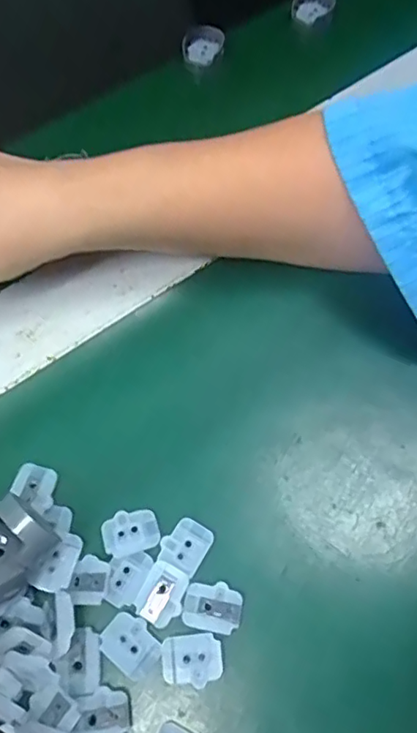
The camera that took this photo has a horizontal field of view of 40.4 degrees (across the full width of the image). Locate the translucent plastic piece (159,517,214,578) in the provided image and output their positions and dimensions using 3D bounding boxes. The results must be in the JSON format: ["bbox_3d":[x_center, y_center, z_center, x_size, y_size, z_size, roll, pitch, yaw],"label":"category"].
[{"bbox_3d":[-0.009,0.068,0.219,0.017,0.004,0.019,27,68,13],"label":"translucent plastic piece"}]

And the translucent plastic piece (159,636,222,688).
[{"bbox_3d":[-0.006,0.105,0.202,0.022,0.004,0.016,-3,64,-1],"label":"translucent plastic piece"}]

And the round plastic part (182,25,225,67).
[{"bbox_3d":[-0.003,-0.204,0.360,0.027,0.011,0.027,0,64,1],"label":"round plastic part"}]

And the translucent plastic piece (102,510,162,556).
[{"bbox_3d":[-0.031,0.065,0.223,0.021,0.004,0.016,-15,65,-6],"label":"translucent plastic piece"}]

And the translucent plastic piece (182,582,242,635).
[{"bbox_3d":[0.002,0.089,0.210,0.021,0.004,0.016,11,65,6],"label":"translucent plastic piece"}]

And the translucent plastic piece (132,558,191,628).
[{"bbox_3d":[-0.017,0.085,0.211,0.016,0.004,0.021,27,68,13],"label":"translucent plastic piece"}]

